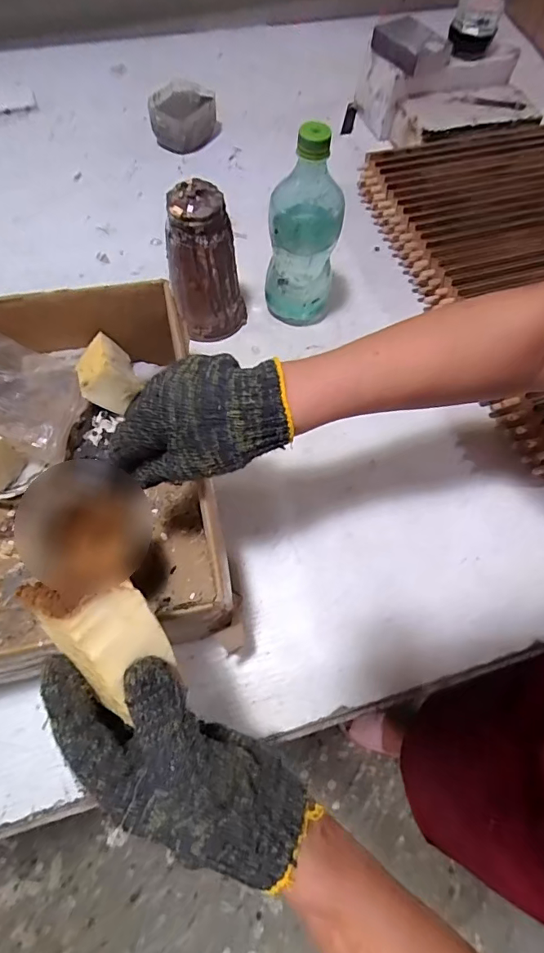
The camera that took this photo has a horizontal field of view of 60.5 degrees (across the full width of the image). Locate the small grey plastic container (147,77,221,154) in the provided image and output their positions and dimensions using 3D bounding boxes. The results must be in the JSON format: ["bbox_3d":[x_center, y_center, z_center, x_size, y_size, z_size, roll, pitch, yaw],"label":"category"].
[{"bbox_3d":[-0.136,-0.554,0.722,0.100,0.052,0.113,4,65,0],"label":"small grey plastic container"}]

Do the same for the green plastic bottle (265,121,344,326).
[{"bbox_3d":[0.033,-0.258,0.500,0.072,0.203,0.070,-1,65,-3],"label":"green plastic bottle"}]

